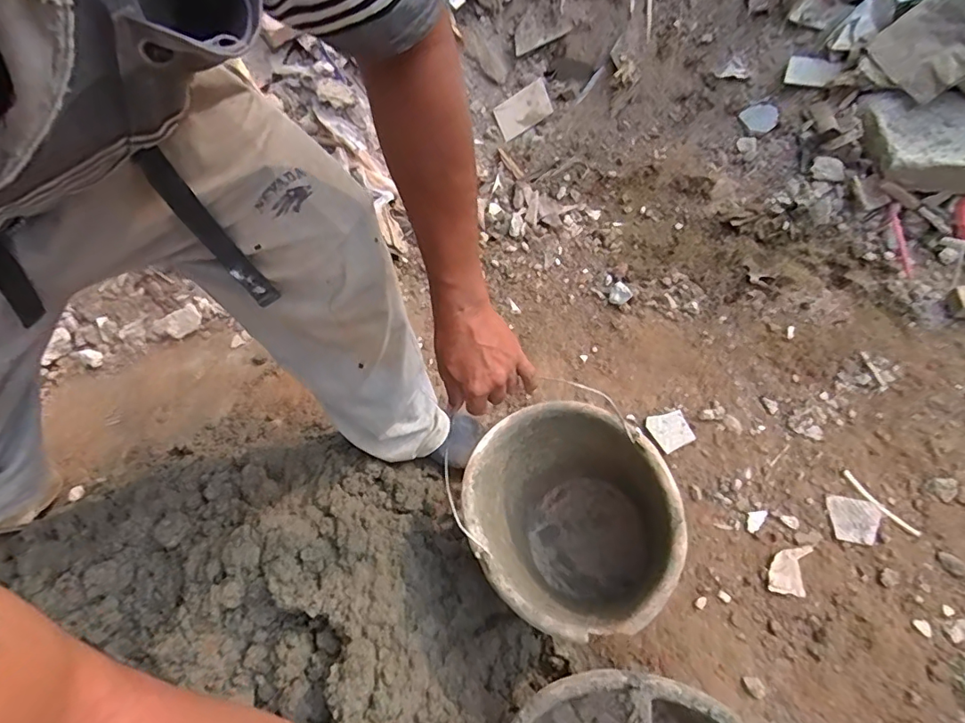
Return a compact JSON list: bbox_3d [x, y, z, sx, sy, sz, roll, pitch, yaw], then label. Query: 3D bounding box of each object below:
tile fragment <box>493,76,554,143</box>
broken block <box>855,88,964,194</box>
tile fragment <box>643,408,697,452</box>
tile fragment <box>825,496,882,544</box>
[{"bbox_3d":[0.101,-0.622,1.265,0.141,0.016,0.087,-29,95,13],"label":"tile fragment"},{"bbox_3d":[0.866,-0.407,0.972,0.288,0.090,0.181,16,87,25],"label":"broken block"},{"bbox_3d":[0.315,0.113,0.855,0.062,0.014,0.064,-20,62,-9],"label":"tile fragment"},{"bbox_3d":[0.572,0.243,0.781,0.079,0.006,0.065,5,61,5],"label":"tile fragment"}]

